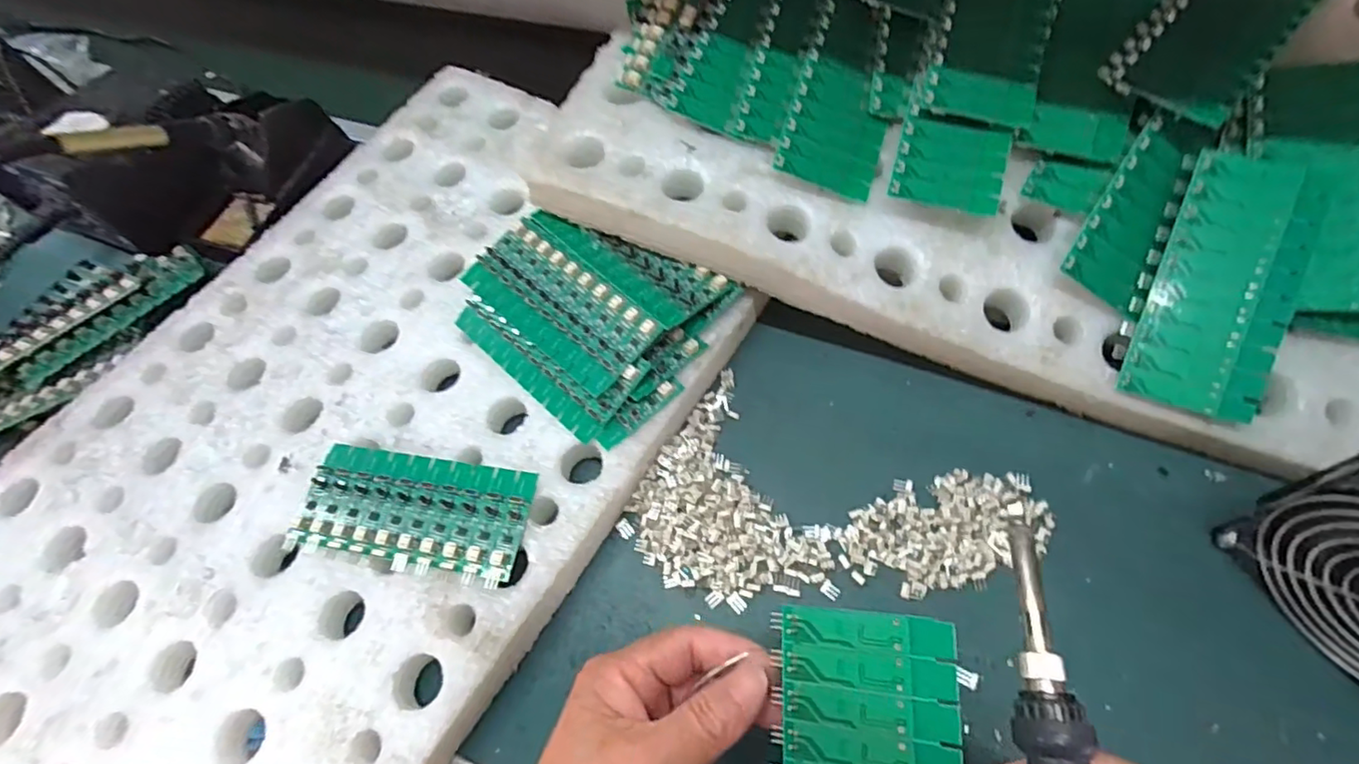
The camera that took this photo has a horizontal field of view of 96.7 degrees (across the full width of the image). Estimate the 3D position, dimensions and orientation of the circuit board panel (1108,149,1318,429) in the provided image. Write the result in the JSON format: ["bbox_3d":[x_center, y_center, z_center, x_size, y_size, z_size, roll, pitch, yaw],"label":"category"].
[{"bbox_3d":[0.292,-0.055,0.328,0.067,0.007,0.142,18,92,20],"label":"circuit board panel"}]

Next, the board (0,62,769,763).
[{"bbox_3d":[-0.209,0.013,0.400,0.372,0.033,0.542,28,69,19],"label":"board"}]

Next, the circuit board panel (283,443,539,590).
[{"bbox_3d":[-0.156,0.074,0.353,0.136,0.007,0.066,7,58,8],"label":"circuit board panel"}]

